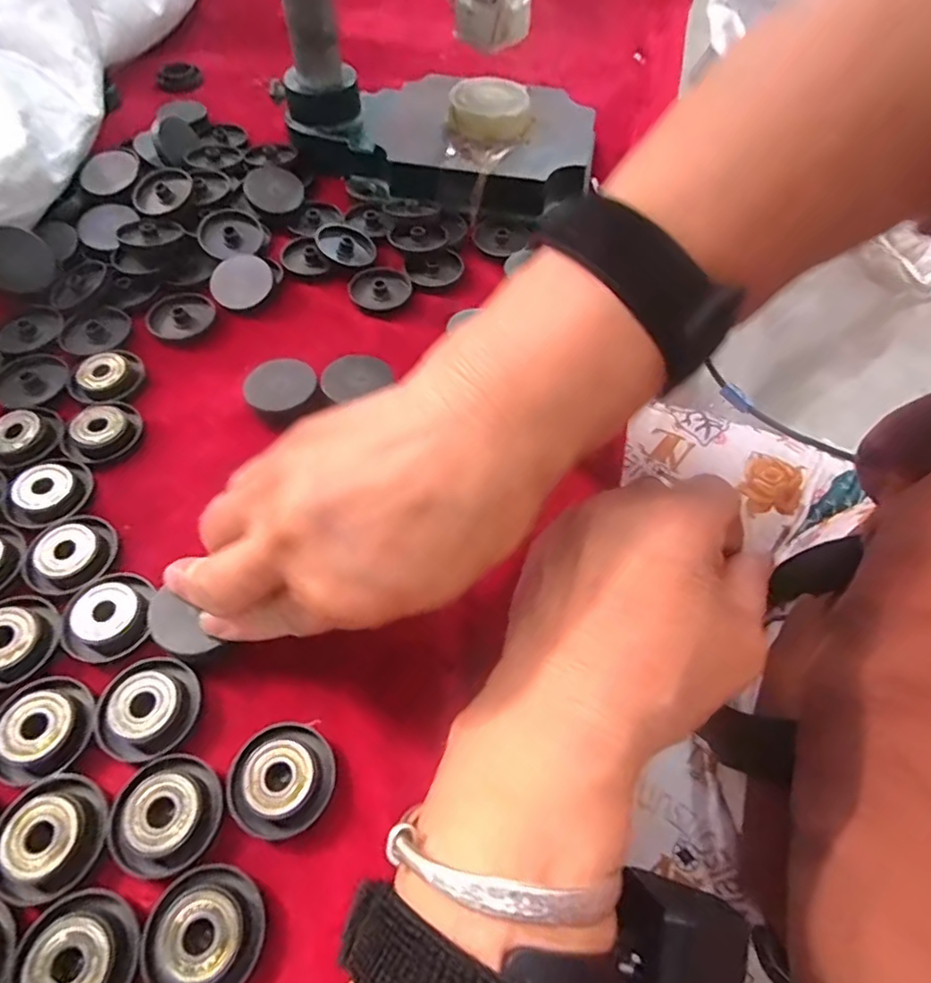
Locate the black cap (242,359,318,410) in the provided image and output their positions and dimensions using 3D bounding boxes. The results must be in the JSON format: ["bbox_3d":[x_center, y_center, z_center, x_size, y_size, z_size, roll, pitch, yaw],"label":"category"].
[{"bbox_3d":[-0.084,-0.046,0.270,0.032,0.015,0.027,-26,62,-18],"label":"black cap"}]

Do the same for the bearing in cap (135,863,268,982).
[{"bbox_3d":[-0.075,0.126,0.165,0.033,0.008,0.031,1,57,-2],"label":"bearing in cap"}]

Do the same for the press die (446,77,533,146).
[{"bbox_3d":[0.015,-0.230,0.353,0.047,0.021,0.052,5,57,1],"label":"press die"}]

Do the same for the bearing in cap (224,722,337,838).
[{"bbox_3d":[-0.059,0.092,0.187,0.031,0.008,0.032,1,57,-2],"label":"bearing in cap"}]

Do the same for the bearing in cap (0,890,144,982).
[{"bbox_3d":[-0.109,0.130,0.159,0.033,0.006,0.032,1,57,-2],"label":"bearing in cap"}]

